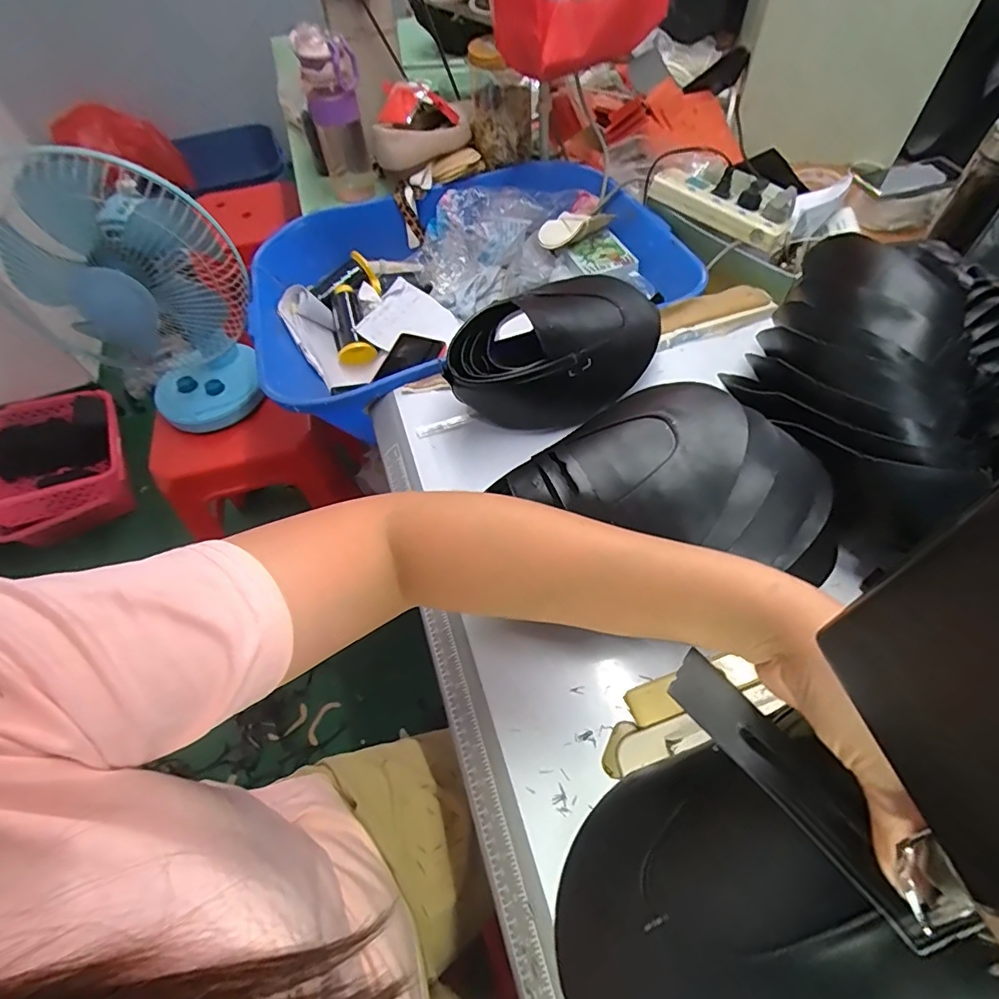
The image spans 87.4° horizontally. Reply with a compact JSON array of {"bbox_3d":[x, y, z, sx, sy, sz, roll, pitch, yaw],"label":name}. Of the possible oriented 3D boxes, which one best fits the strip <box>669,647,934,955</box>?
[{"bbox_3d":[0.125,0.122,0.228,0.028,0.010,0.121,-31,58,-15],"label":"strip"}]

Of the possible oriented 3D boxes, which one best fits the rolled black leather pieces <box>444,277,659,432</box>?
[{"bbox_3d":[0.080,-0.170,0.584,0.149,0.092,0.277,36,66,24],"label":"rolled black leather pieces"}]

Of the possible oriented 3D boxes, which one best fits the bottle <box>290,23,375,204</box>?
[{"bbox_3d":[-0.265,-0.624,0.874,0.096,0.250,0.086,-14,57,-5],"label":"bottle"}]

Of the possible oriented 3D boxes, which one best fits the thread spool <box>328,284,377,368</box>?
[{"bbox_3d":[-0.250,-0.298,0.881,0.062,0.058,0.144,-14,72,-1],"label":"thread spool"}]

